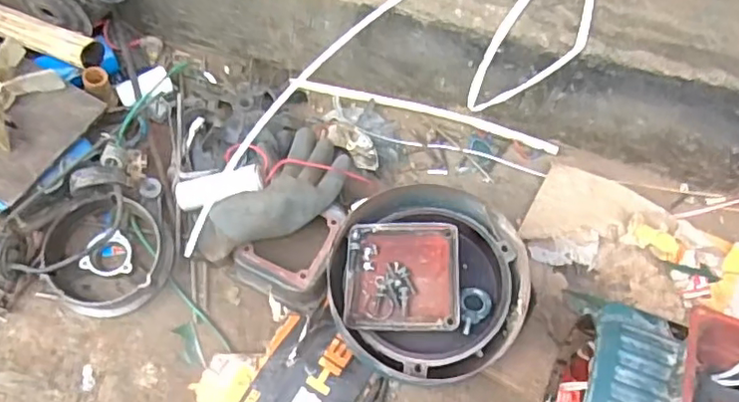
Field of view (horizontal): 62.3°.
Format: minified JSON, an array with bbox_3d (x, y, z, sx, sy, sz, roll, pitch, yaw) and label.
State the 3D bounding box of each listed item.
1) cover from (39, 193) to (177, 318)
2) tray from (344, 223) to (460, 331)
[{"bbox_3d":[-0.276,0.057,0.652,0.122,0.061,0.117,1,61,-1],"label":"cover"},{"bbox_3d":[0.032,0.071,0.599,0.108,0.024,0.109,3,61,0],"label":"tray"}]

